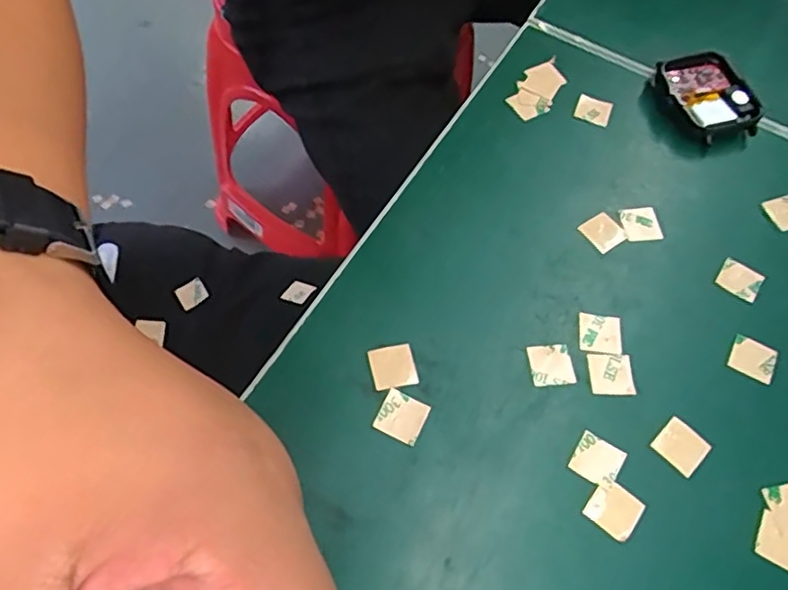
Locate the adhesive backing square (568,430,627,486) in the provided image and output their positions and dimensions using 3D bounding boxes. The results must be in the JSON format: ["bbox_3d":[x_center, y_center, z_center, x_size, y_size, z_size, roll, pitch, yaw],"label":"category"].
[{"bbox_3d":[0.067,0.055,0.208,0.015,0.004,0.015,31,65,15],"label":"adhesive backing square"}]

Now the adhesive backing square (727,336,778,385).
[{"bbox_3d":[0.132,0.024,0.231,0.016,0.004,0.015,27,67,7],"label":"adhesive backing square"}]

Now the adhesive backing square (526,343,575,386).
[{"bbox_3d":[0.056,0.025,0.224,0.015,0.004,0.014,-5,67,-6],"label":"adhesive backing square"}]

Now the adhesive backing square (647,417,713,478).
[{"bbox_3d":[0.097,0.051,0.213,0.016,0.004,0.015,42,75,18],"label":"adhesive backing square"}]

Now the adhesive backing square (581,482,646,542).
[{"bbox_3d":[0.070,0.069,0.201,0.016,0.004,0.015,37,68,16],"label":"adhesive backing square"}]

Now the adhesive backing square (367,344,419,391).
[{"bbox_3d":[0.000,0.025,0.219,0.015,0.004,0.016,-12,61,-10],"label":"adhesive backing square"}]

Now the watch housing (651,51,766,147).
[{"bbox_3d":[0.142,-0.089,0.287,0.033,0.015,0.045,-14,63,-12],"label":"watch housing"}]

